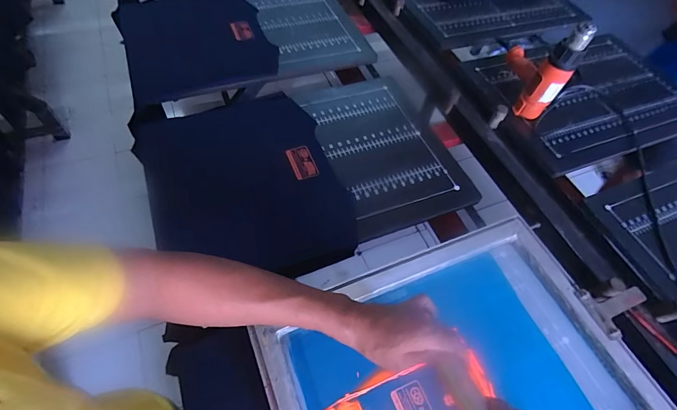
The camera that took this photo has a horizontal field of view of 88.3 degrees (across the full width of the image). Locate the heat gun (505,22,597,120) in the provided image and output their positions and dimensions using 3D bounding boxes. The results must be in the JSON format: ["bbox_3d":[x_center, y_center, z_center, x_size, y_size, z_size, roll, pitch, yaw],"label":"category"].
[{"bbox_3d":[0.458,-0.332,0.795,0.065,0.210,0.187,-1,58,-4],"label":"heat gun"}]

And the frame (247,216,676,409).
[{"bbox_3d":[0.182,0.261,0.485,0.513,0.045,0.415,-19,61,-15],"label":"frame"}]

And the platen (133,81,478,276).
[{"bbox_3d":[-0.073,-0.079,0.716,0.597,0.058,0.424,-20,61,-15],"label":"platen"}]

